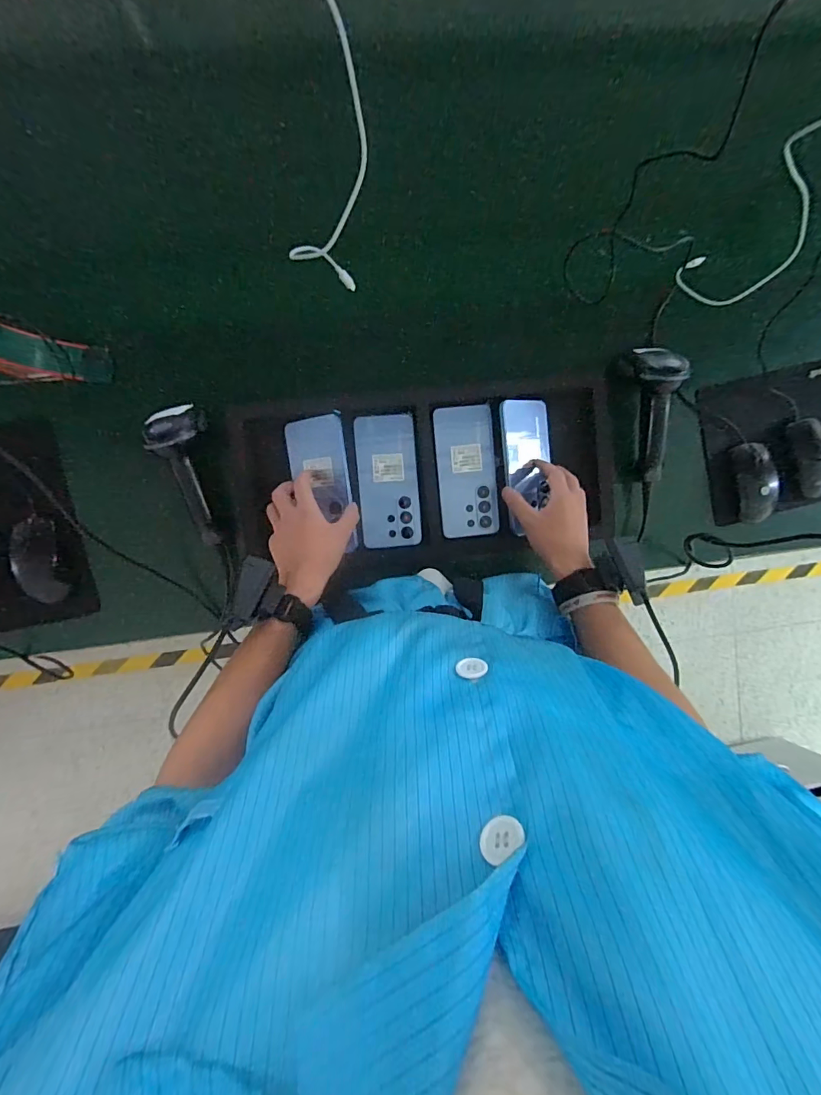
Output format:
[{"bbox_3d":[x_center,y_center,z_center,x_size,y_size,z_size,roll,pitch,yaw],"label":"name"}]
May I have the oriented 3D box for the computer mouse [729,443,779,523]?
[{"bbox_3d":[0.490,-0.092,0.646,0.051,0.030,0.109,-12,96,-3],"label":"computer mouse"}]

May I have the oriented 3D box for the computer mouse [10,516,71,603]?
[{"bbox_3d":[-0.464,0.018,0.566,0.050,0.029,0.107,-4,95,-4],"label":"computer mouse"}]

